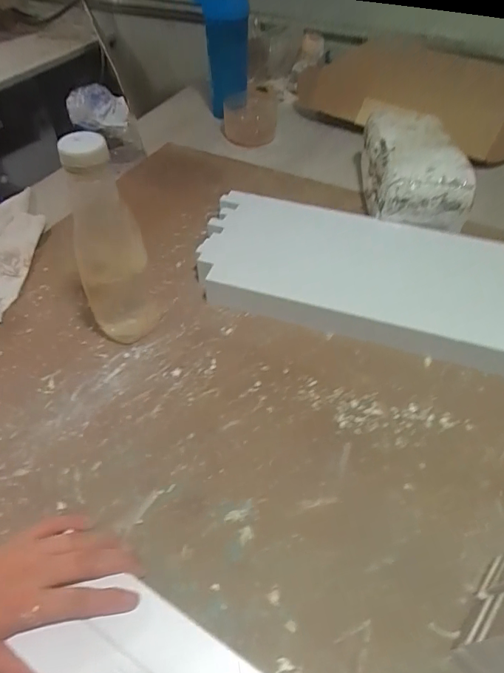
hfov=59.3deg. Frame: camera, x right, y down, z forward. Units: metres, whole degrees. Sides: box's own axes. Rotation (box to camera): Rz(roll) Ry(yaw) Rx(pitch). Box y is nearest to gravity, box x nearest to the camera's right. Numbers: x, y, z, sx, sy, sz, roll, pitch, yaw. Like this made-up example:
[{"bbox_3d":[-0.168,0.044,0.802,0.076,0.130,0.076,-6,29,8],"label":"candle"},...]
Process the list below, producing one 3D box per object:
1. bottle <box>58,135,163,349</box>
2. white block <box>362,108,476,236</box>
[{"bbox_3d":[-0.146,-0.096,0.457,0.077,0.227,0.071,-12,50,-11],"label":"bottle"},{"bbox_3d":[0.231,-0.240,0.643,0.118,0.084,0.195,3,48,1],"label":"white block"}]

